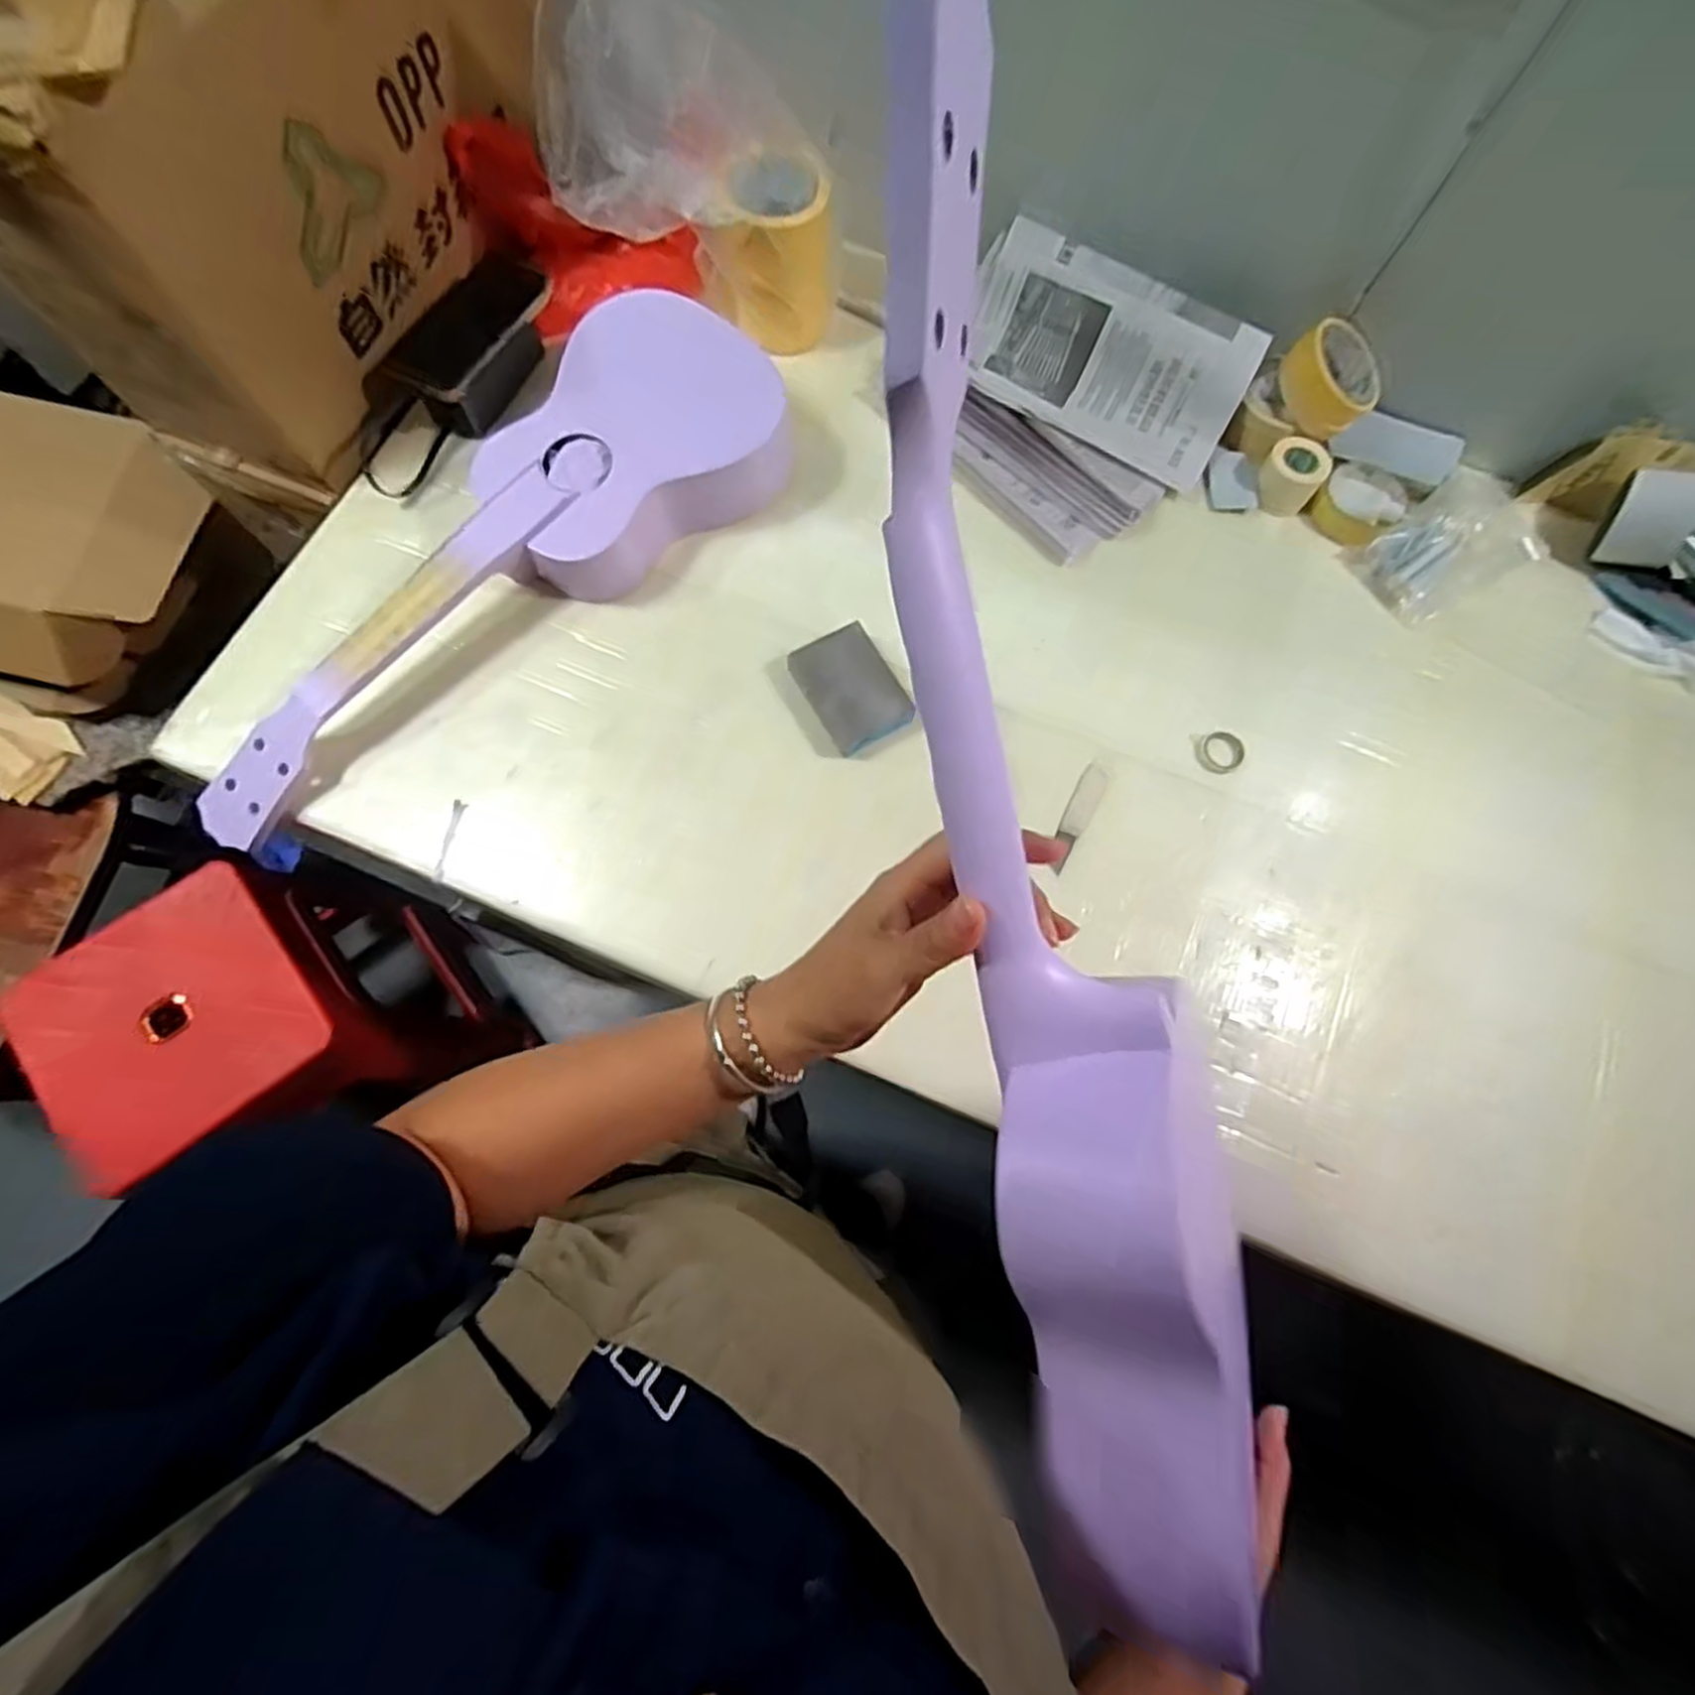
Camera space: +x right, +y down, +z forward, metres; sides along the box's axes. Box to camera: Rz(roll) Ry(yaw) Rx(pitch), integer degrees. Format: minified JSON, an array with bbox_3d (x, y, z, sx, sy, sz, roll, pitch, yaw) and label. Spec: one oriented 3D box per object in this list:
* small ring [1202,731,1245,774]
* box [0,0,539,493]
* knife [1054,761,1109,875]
[{"bbox_3d":[0.322,-0.082,0.647,0.035,0.007,0.035,0,76,-2],"label":"small ring"},{"bbox_3d":[-0.488,-0.628,0.618,0.262,0.274,0.502,20,75,4],"label":"box"},{"bbox_3d":[0.193,-0.028,0.631,0.021,0.005,0.105,29,77,5],"label":"knife"}]

